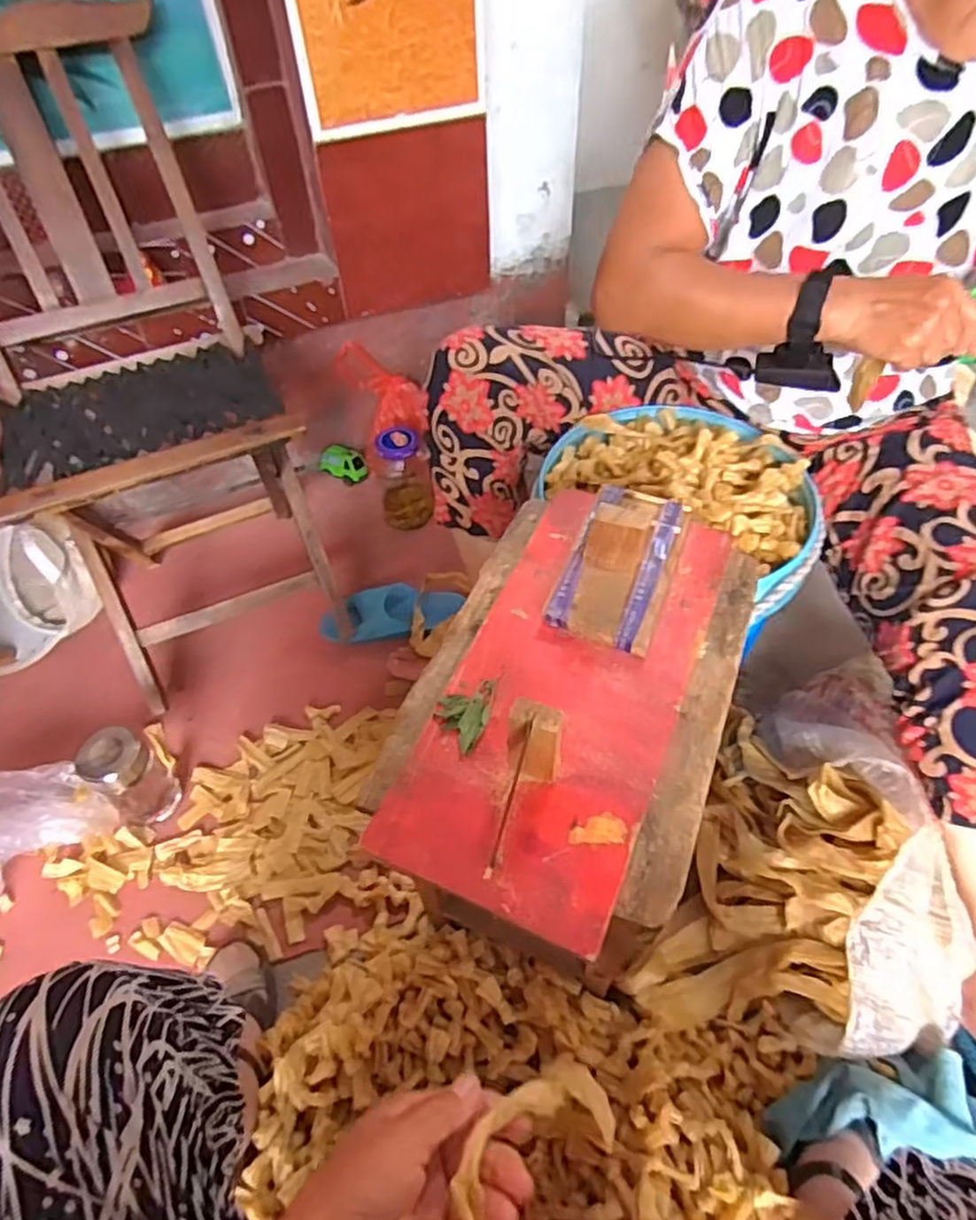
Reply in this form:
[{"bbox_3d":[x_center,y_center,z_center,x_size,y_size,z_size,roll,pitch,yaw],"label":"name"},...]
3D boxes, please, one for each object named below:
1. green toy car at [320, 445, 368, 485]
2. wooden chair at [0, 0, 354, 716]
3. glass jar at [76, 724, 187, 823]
[{"bbox_3d":[-0.274,-0.279,1.352,0.087,0.053,0.055,8,53,8],"label":"green toy car"},{"bbox_3d":[-0.470,-0.301,0.936,0.338,0.647,0.522,-23,55,-15],"label":"wooden chair"},{"bbox_3d":[-0.446,0.214,0.893,0.067,0.165,0.068,-1,52,1],"label":"glass jar"}]

